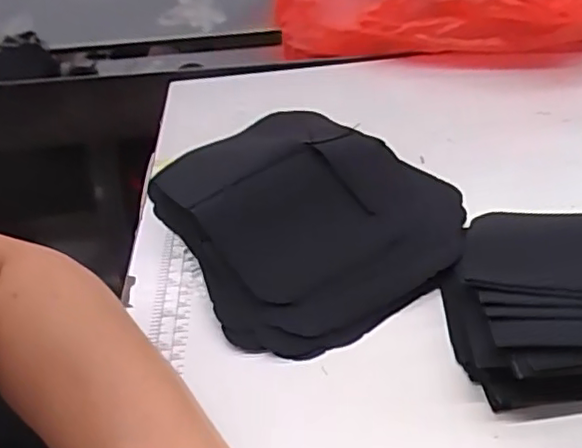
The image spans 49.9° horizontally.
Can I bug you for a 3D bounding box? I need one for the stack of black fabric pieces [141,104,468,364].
[{"bbox_3d":[0.010,-0.019,0.431,0.182,0.037,0.229,-20,41,-18],"label":"stack of black fabric pieces"}]

